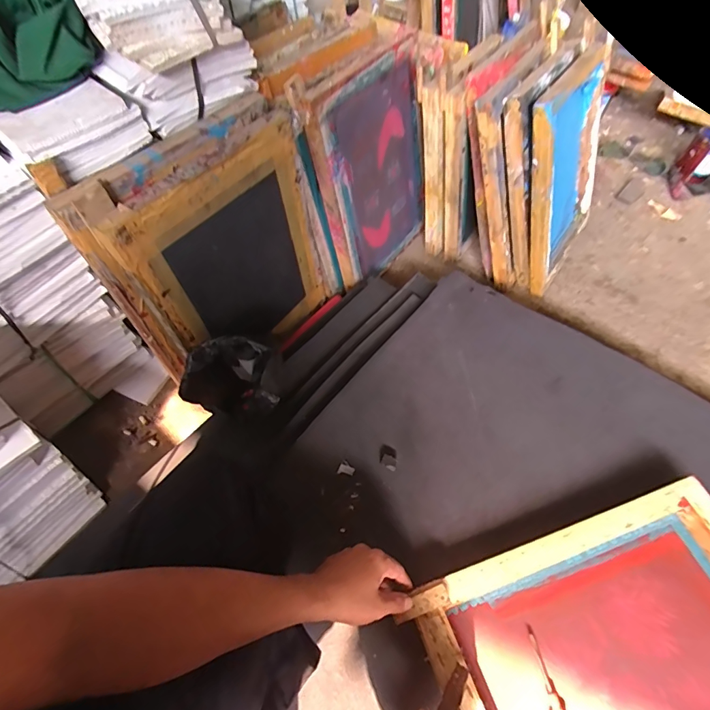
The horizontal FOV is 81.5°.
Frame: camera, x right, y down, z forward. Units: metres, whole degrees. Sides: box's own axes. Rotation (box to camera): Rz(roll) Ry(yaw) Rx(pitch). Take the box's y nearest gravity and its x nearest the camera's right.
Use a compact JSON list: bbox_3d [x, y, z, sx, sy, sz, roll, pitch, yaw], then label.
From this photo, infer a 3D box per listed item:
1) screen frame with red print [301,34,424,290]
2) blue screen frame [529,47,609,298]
[{"bbox_3d":[0.049,-0.401,0.946,0.027,0.457,0.332,26,62,30],"label":"screen frame with red print"},{"bbox_3d":[0.516,-0.434,1.004,0.044,0.460,0.355,20,57,35],"label":"blue screen frame"}]

